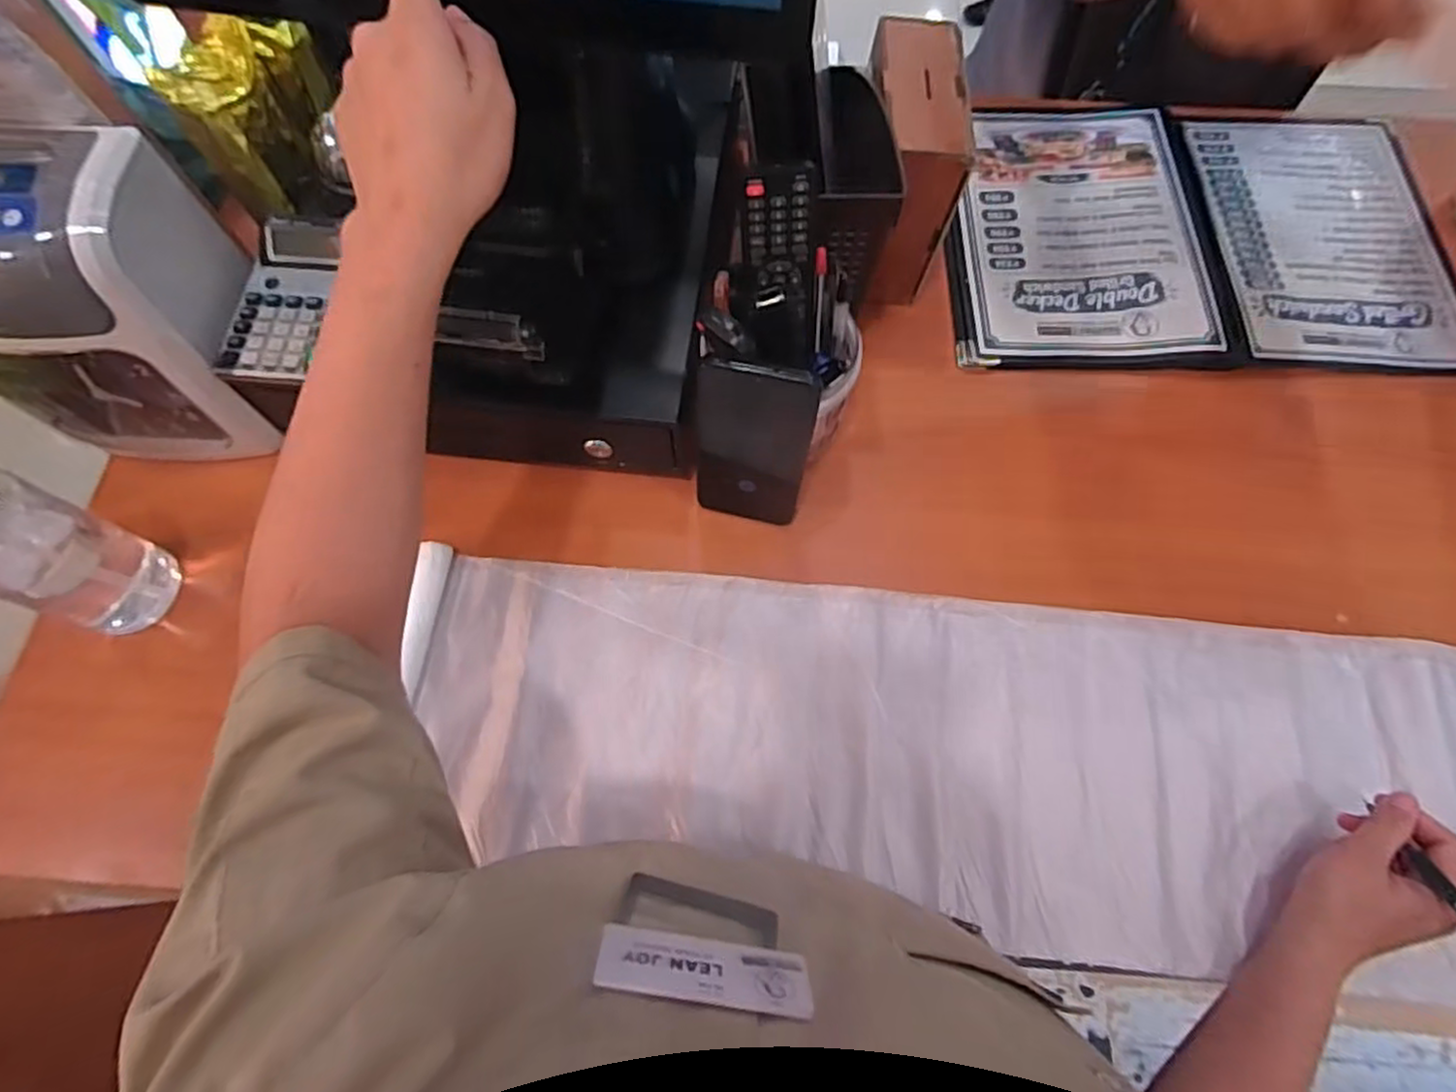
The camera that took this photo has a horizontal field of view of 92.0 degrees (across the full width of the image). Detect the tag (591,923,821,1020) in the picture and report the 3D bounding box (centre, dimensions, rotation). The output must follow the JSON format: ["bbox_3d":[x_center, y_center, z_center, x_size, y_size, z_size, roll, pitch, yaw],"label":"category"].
[{"bbox_3d":[-0.008,0.148,0.246,0.074,0.028,0.004,11,102,-6],"label":"tag"}]

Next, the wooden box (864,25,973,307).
[{"bbox_3d":[0.146,-0.317,0.594,0.066,0.147,0.157,2,69,0],"label":"wooden box"}]

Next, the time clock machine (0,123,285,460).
[{"bbox_3d":[-0.453,-0.160,0.510,0.184,0.226,0.117,-1,69,-1],"label":"time clock machine"}]

